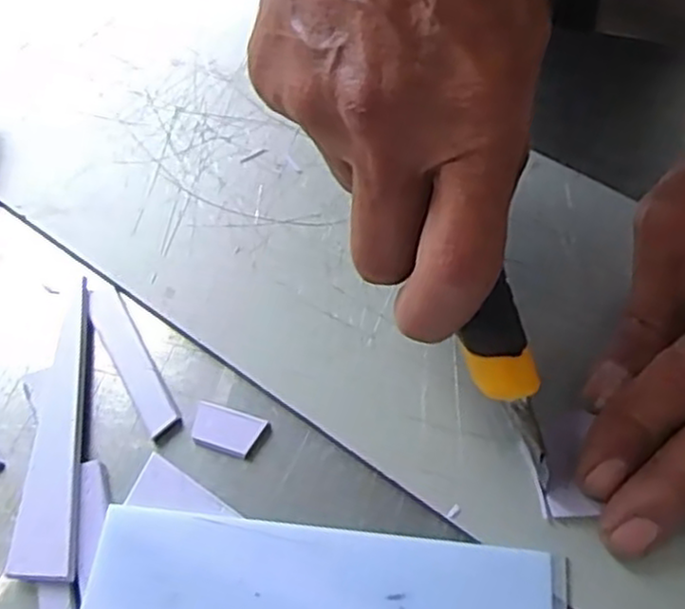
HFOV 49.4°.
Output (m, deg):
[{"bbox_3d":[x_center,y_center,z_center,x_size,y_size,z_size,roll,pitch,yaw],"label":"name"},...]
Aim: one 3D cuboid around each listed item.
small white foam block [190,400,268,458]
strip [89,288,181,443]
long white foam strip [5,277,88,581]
[{"bbox_3d":[-0.038,0.041,0.242,0.024,0.004,0.014,12,63,13],"label":"small white foam block"},{"bbox_3d":[-0.073,0.018,0.257,0.011,0.004,0.062,-29,62,-10],"label":"strip"},{"bbox_3d":[-0.094,0.039,0.245,0.018,0.005,0.099,-8,60,2],"label":"long white foam strip"}]

